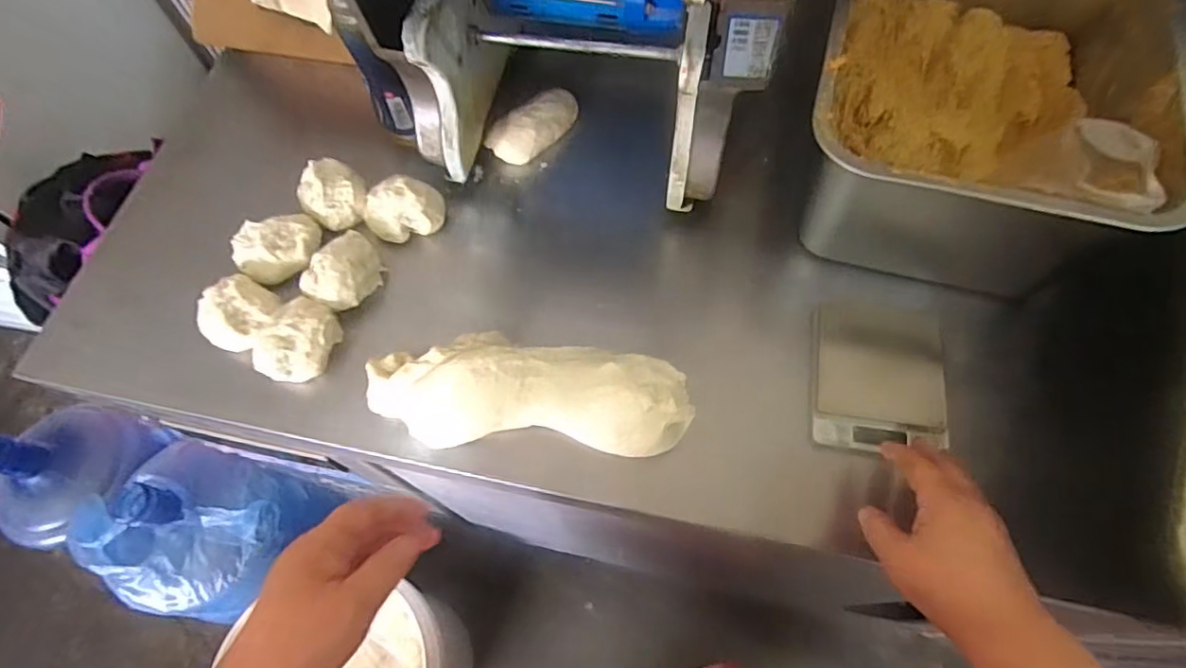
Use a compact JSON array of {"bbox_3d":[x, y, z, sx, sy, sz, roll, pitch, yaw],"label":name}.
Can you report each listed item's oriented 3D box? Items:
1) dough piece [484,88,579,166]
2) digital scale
[{"bbox_3d":[-0.060,-0.219,0.638,0.105,0.031,0.045,-37,69,-14],"label":"dough piece"},{"bbox_3d":[0.235,0.033,0.504,0.100,0.016,0.126,6,65,5],"label":"digital scale"}]

